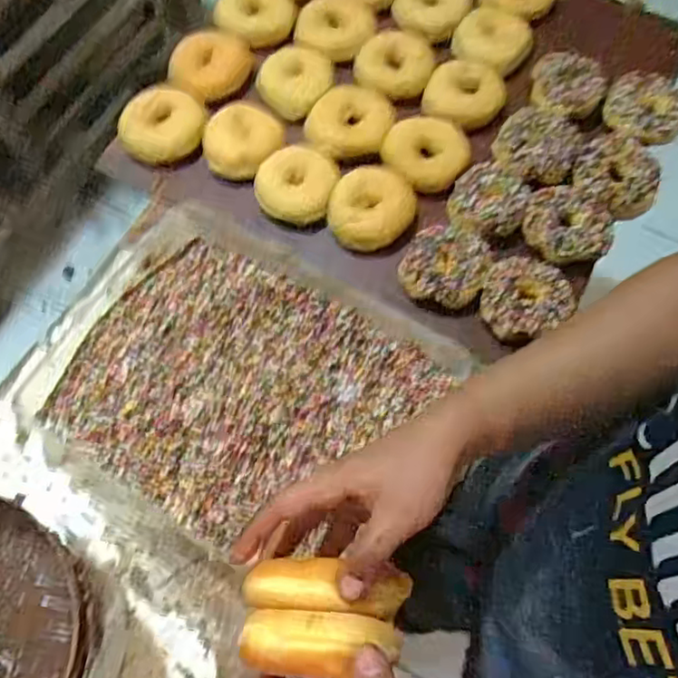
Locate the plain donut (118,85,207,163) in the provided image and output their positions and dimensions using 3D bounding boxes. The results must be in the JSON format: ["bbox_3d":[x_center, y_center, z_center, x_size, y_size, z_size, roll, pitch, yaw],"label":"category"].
[{"bbox_3d":[-0.209,-0.257,0.788,0.101,0.029,0.093,0,67,0],"label":"plain donut"}]

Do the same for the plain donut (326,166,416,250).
[{"bbox_3d":[0.036,-0.147,0.739,0.091,0.028,0.091,0,67,0],"label":"plain donut"}]

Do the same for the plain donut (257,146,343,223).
[{"bbox_3d":[-0.049,-0.177,0.752,0.087,0.022,0.086,0,67,0],"label":"plain donut"}]

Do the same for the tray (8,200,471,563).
[{"bbox_3d":[-0.110,0.038,0.668,0.378,0.038,0.293,31,70,12],"label":"tray"}]

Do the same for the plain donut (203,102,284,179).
[{"bbox_3d":[-0.113,-0.232,0.775,0.085,0.038,0.082,0,67,0],"label":"plain donut"}]

